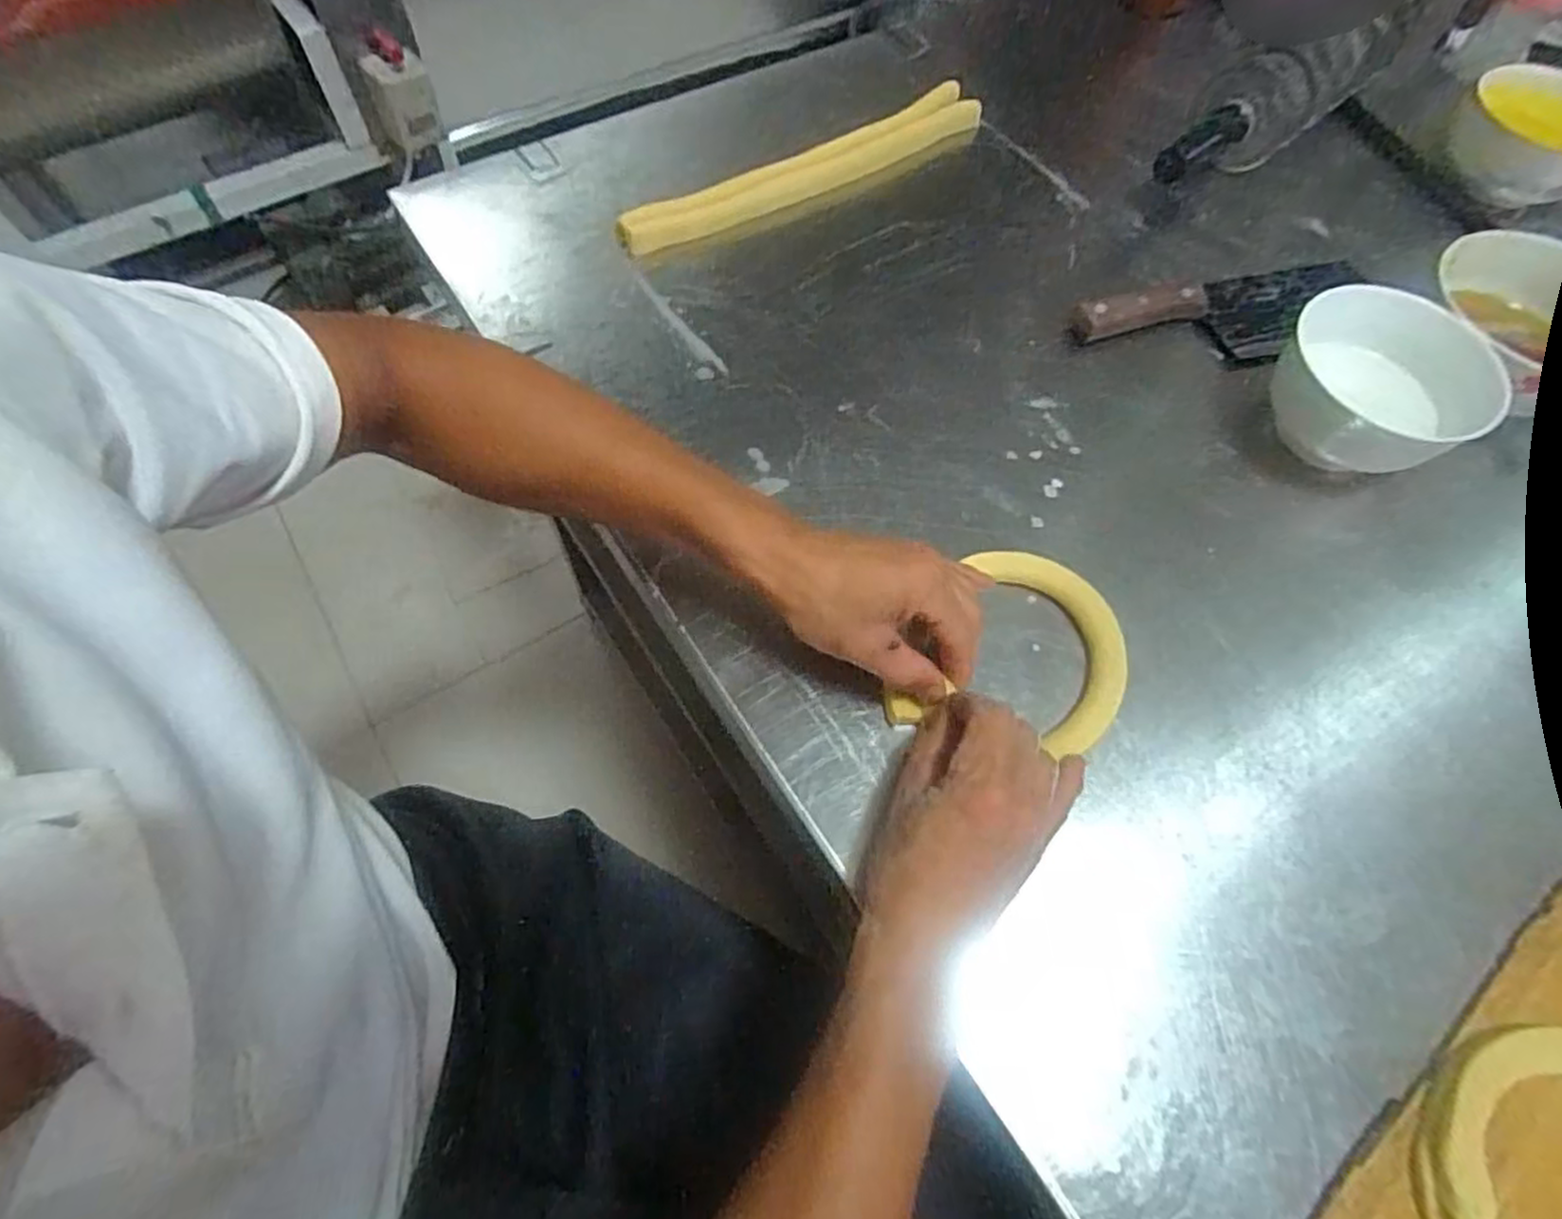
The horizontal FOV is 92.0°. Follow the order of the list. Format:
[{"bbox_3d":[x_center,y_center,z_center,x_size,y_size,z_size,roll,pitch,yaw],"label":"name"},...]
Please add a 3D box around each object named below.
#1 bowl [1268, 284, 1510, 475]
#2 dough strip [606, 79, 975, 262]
[{"bbox_3d":[0.423,-0.154,0.553,0.127,0.097,0.127,1,63,-3],"label":"bowl"},{"bbox_3d":[0.032,-0.388,0.664,0.374,0.024,0.041,-35,70,-18],"label":"dough strip"}]

